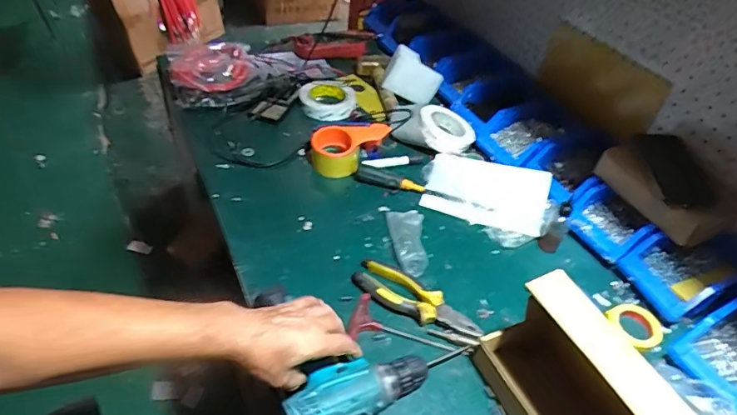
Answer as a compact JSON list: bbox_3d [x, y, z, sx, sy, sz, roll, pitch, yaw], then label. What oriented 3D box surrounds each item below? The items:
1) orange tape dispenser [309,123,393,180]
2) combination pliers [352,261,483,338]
[{"bbox_3d":[-0.031,-0.110,0.921,0.157,0.061,0.090,-14,48,-21],"label":"orange tape dispenser"},{"bbox_3d":[0.069,0.138,0.703,0.193,0.026,0.062,21,45,14],"label":"combination pliers"}]

